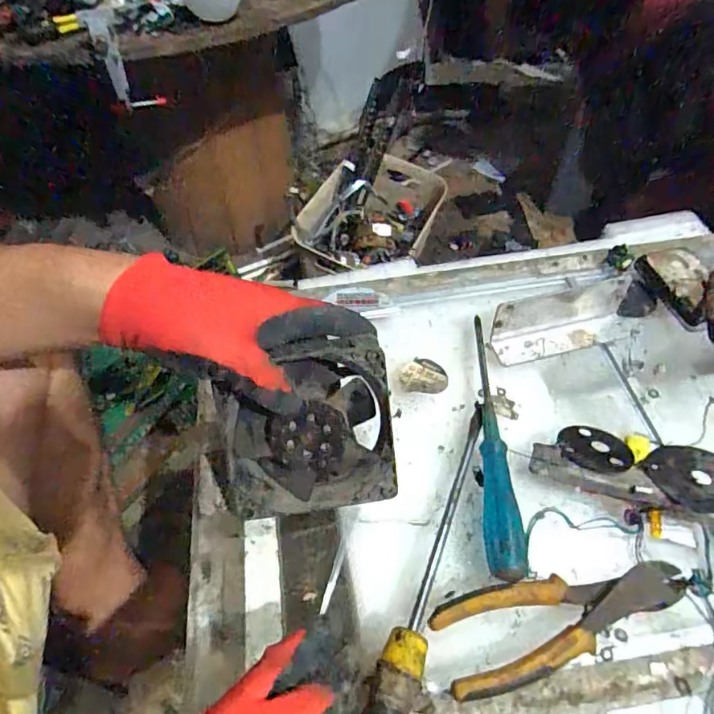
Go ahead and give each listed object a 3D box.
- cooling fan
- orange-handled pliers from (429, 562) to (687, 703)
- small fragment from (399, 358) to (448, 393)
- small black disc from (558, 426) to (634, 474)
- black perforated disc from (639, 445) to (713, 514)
[{"bbox_3d":[-0.041,0.051,0.373,0.128,0.123,0.030,-7,17,-1],"label":"cooling fan"},{"bbox_3d":[0.137,0.173,0.340,0.169,0.021,0.056,-15,52,-7],"label":"orange-handled pliers"},{"bbox_3d":[0.062,0.018,0.474,0.043,0.004,0.038,6,52,9],"label":"small fragment"},{"bbox_3d":[0.190,0.072,0.407,0.055,0.004,0.055,1,30,-1],"label":"small black disc"},{"bbox_3d":[0.258,0.091,0.386,0.075,0.005,0.065,7,35,9],"label":"black perforated disc"}]

